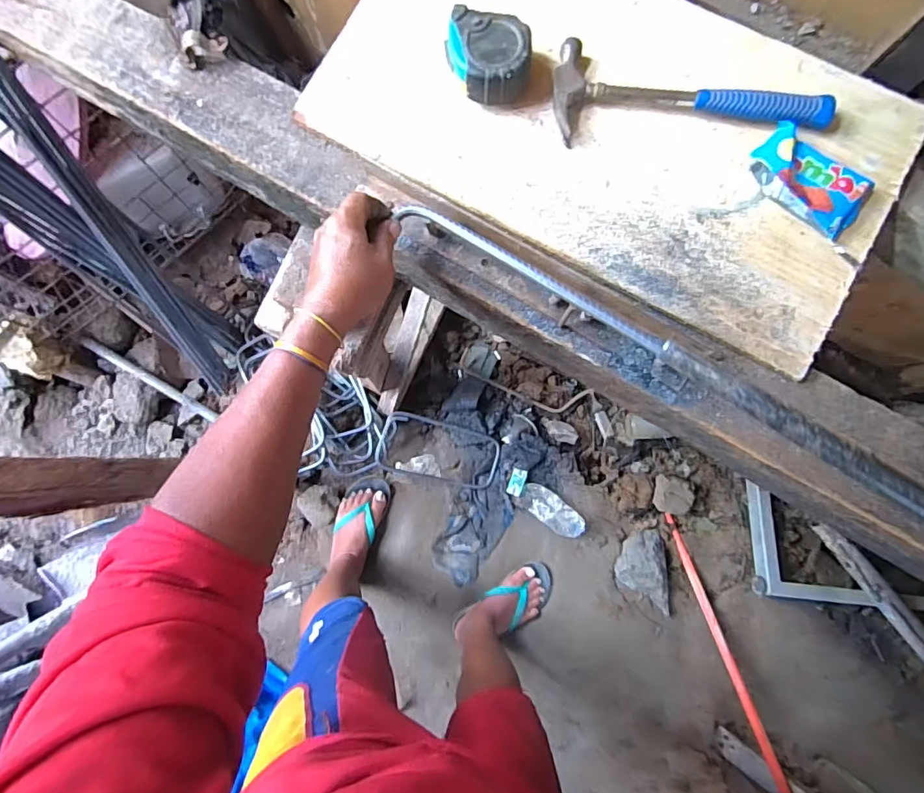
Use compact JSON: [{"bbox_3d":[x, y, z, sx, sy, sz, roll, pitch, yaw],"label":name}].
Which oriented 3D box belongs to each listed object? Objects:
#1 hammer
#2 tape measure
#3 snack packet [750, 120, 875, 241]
[{"bbox_3d":[0.224,-0.295,0.496,0.261,0.023,0.096,4,84,3],"label":"hammer"},{"bbox_3d":[0.026,-0.331,0.504,0.082,0.047,0.079,10,84,3],"label":"tape measure"},{"bbox_3d":[0.333,-0.209,0.482,0.110,0.027,0.060,44,87,6],"label":"snack packet"}]

